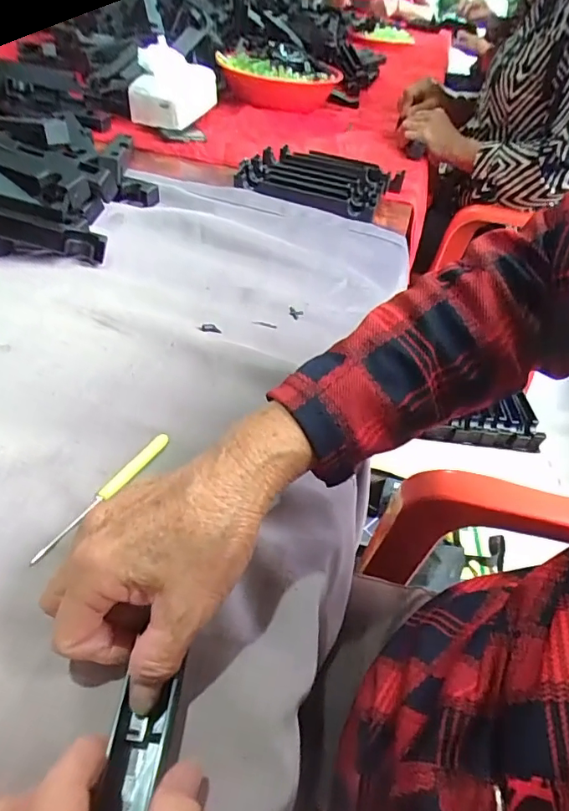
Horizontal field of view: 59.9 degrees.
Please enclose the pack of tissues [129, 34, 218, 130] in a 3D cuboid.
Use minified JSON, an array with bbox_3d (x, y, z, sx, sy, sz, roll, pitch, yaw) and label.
[{"bbox_3d":[-0.189,-0.536,0.825,0.087,0.115,0.145,23,47,15],"label":"pack of tissues"}]

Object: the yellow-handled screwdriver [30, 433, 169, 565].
[{"bbox_3d":[-0.117,0.057,0.327,0.012,0.005,0.116,25,48,17],"label":"yellow-handled screwdriver"}]

